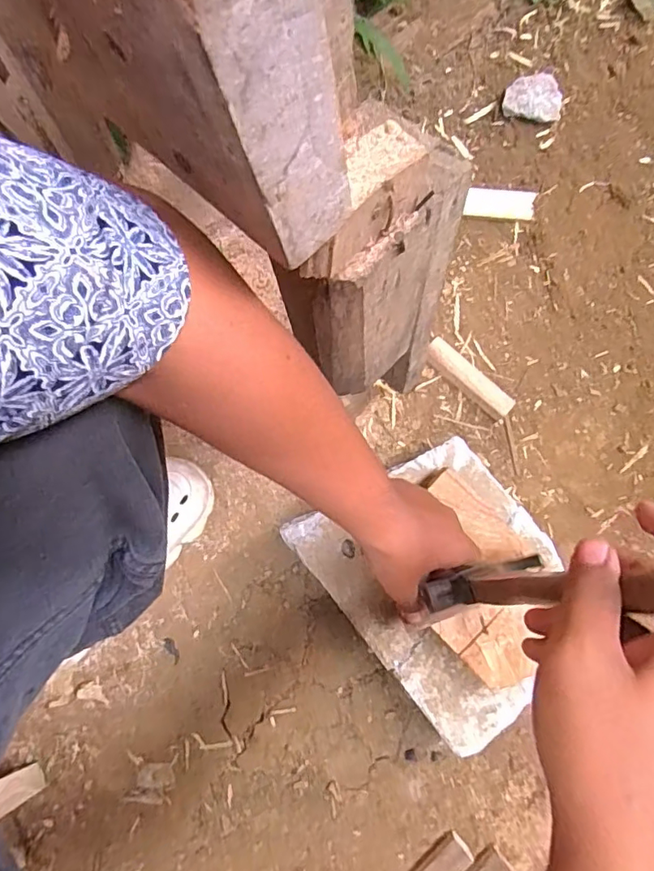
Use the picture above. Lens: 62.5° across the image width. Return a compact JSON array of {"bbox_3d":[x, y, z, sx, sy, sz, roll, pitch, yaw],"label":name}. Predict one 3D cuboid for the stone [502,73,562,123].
[{"bbox_3d":[0.276,-0.452,0.722,0.075,0.030,0.053,13,79,3],"label":"stone"}]

